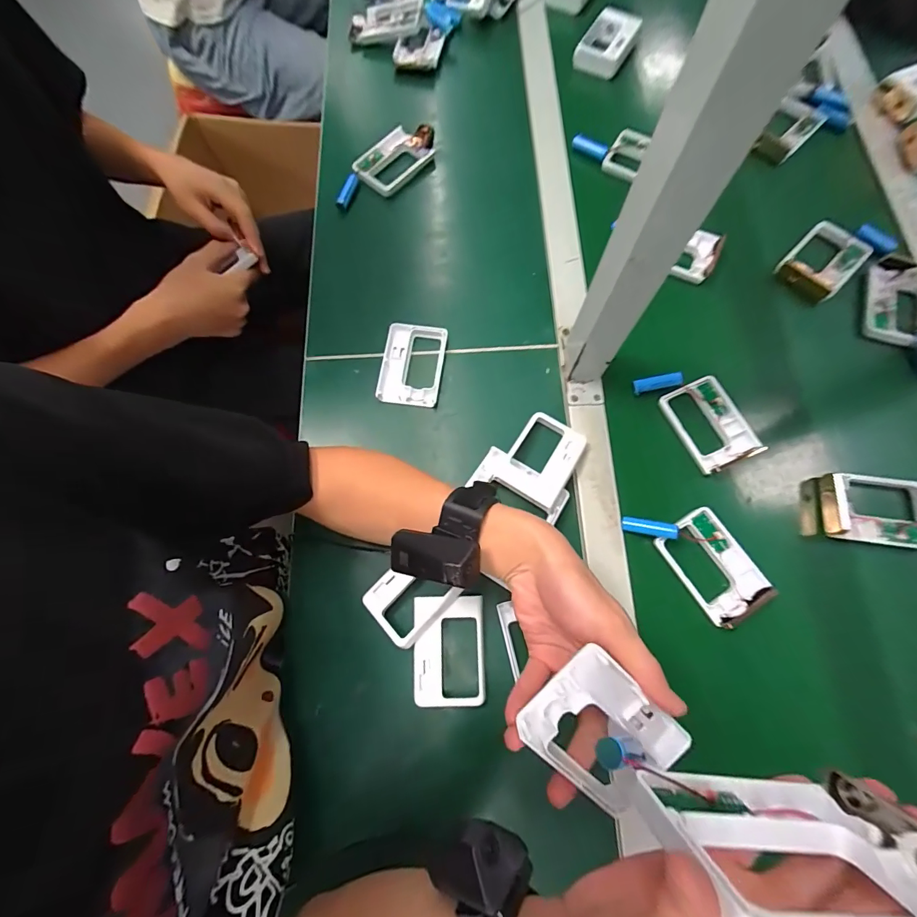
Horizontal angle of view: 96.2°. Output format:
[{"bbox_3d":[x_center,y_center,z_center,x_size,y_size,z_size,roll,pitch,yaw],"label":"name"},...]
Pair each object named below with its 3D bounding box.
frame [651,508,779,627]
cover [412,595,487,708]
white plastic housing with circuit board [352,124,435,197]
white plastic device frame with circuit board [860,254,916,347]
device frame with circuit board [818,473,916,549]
[{"bbox_3d":[0.248,0.103,0.398,0.069,0.018,0.097,-32,77,-6],"label":"frame"},{"bbox_3d":[-0.008,0.176,0.378,0.066,0.015,0.092,-2,76,-2],"label":"cover"},{"bbox_3d":[-0.082,-0.402,0.550,0.068,0.022,0.110,39,79,10],"label":"white plastic housing with circuit board"},{"bbox_3d":[0.514,-0.179,0.478,0.079,0.021,0.106,15,75,5],"label":"white plastic device frame with circuit board"},{"bbox_3d":[0.418,0.050,0.413,0.099,0.025,0.071,7,75,3],"label":"device frame with circuit board"}]

